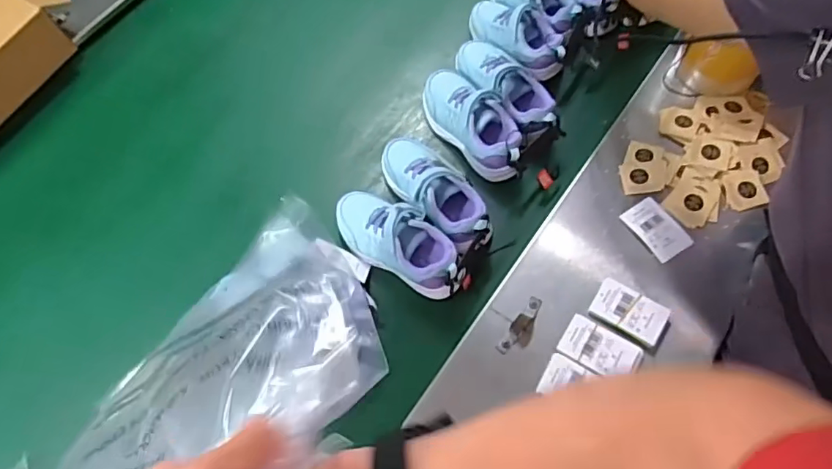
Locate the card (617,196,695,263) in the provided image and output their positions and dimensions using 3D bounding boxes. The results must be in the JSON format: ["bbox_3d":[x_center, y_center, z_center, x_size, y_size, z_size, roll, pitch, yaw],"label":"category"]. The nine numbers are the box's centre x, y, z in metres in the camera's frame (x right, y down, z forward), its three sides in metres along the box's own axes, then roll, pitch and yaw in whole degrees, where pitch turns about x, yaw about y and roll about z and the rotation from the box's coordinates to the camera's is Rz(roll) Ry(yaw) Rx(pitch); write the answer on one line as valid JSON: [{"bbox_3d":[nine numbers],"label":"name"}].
[{"bbox_3d":[0.298,-0.007,0.675,0.049,0.005,0.080,-32,57,-3],"label":"card"}]

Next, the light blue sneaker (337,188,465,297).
[{"bbox_3d":[-0.023,0.008,0.675,0.182,0.073,0.072,33,70,17],"label":"light blue sneaker"}]

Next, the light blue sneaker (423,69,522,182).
[{"bbox_3d":[0.076,-0.156,0.743,0.080,0.061,0.188,-34,67,-13],"label":"light blue sneaker"}]

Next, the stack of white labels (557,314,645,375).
[{"bbox_3d":[0.207,0.131,0.614,0.083,0.012,0.052,32,70,17],"label":"stack of white labels"}]

